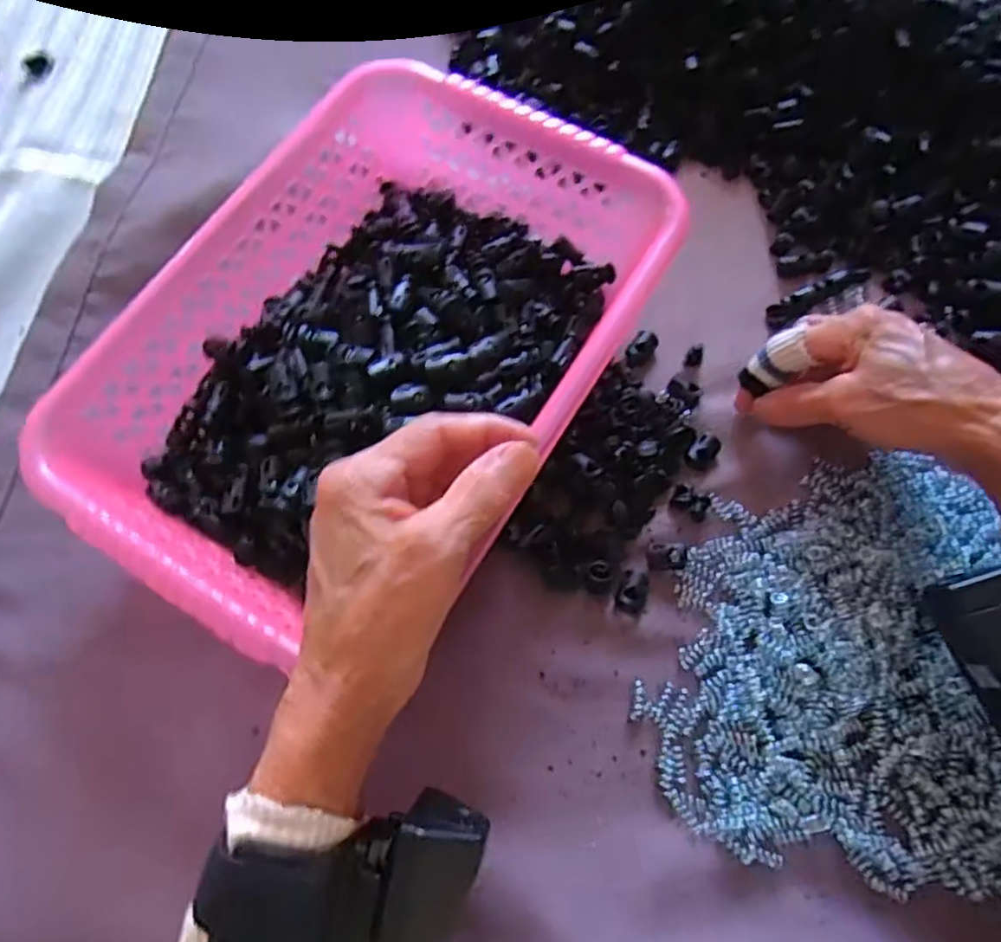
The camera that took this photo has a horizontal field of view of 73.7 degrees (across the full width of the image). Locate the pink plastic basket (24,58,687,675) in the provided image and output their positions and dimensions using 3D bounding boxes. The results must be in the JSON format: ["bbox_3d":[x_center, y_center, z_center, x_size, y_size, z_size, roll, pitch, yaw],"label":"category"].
[{"bbox_3d":[-0.064,-0.066,0.355,0.215,0.061,0.309,34,74,14],"label":"pink plastic basket"}]

